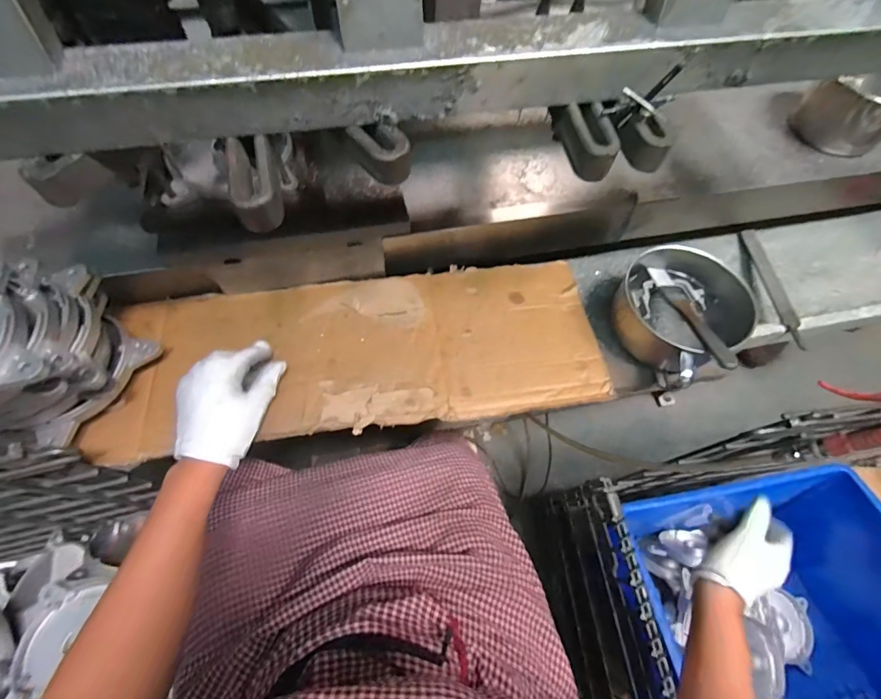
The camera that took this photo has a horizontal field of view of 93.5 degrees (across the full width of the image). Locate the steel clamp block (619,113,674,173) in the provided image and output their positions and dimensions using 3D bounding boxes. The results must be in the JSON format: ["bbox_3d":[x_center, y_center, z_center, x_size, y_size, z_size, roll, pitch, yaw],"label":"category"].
[{"bbox_3d":[0.164,-0.166,0.331,0.020,0.028,0.042,-29,68,-16],"label":"steel clamp block"}]

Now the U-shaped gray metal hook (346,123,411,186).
[{"bbox_3d":[-0.046,-0.149,0.316,0.037,0.028,0.041,-25,67,-14],"label":"U-shaped gray metal hook"}]

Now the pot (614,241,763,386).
[{"bbox_3d":[0.286,-0.048,0.508,0.145,0.067,0.145,1,64,-2],"label":"pot"}]

